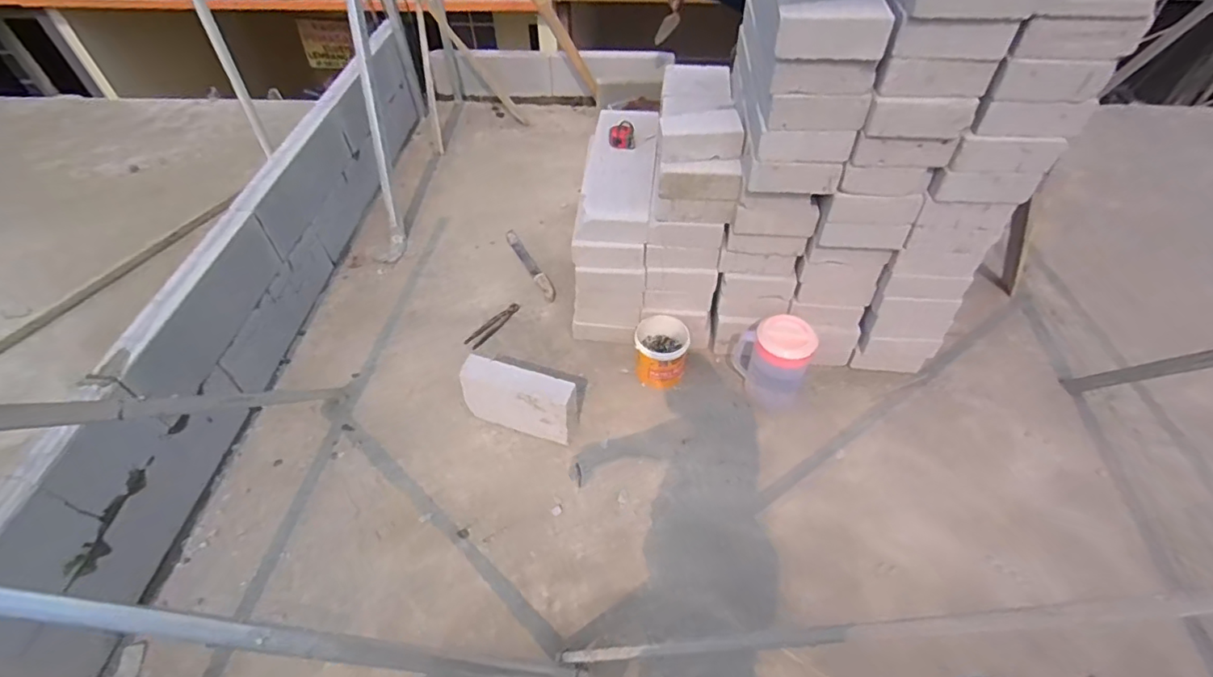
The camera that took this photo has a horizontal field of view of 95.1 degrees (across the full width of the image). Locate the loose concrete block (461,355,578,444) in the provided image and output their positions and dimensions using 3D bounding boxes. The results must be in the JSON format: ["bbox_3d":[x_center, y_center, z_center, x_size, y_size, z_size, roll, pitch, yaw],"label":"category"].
[{"bbox_3d":[-0.237,0.163,1.473,0.308,0.197,0.095,13,52,12],"label":"loose concrete block"}]

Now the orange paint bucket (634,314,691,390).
[{"bbox_3d":[0.165,0.039,1.660,0.156,0.141,0.168,-1,50,1],"label":"orange paint bucket"}]

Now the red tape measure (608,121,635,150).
[{"bbox_3d":[0.046,-0.628,1.710,0.083,0.041,0.104,-4,50,-2],"label":"red tape measure"}]

